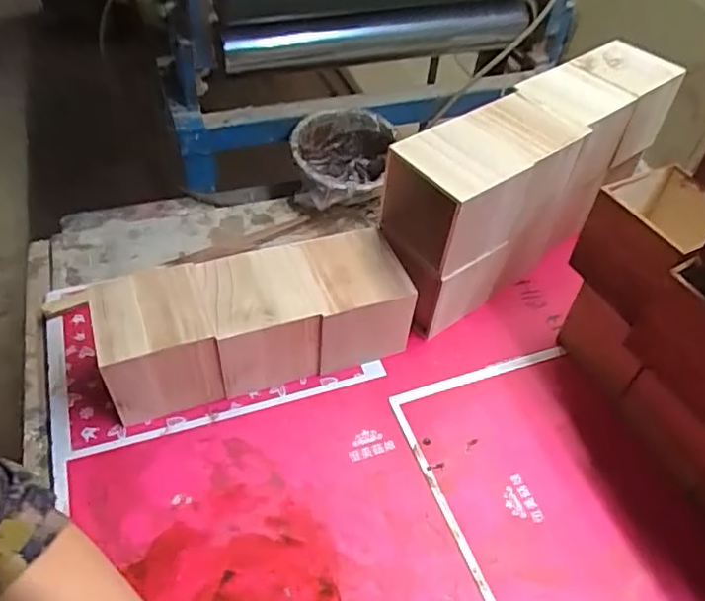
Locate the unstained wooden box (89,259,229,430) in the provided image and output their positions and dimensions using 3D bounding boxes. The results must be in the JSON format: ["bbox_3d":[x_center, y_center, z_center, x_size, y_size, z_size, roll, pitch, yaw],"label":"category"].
[{"bbox_3d":[-0.234,0.050,0.718,0.127,0.131,0.122,-15,51,-17],"label":"unstained wooden box"}]

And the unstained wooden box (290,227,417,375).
[{"bbox_3d":[-0.003,0.001,0.805,0.124,0.144,0.145,-14,51,-16],"label":"unstained wooden box"}]

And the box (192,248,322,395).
[{"bbox_3d":[-0.113,0.023,0.760,0.138,0.130,0.121,-13,50,-15],"label":"box"}]

